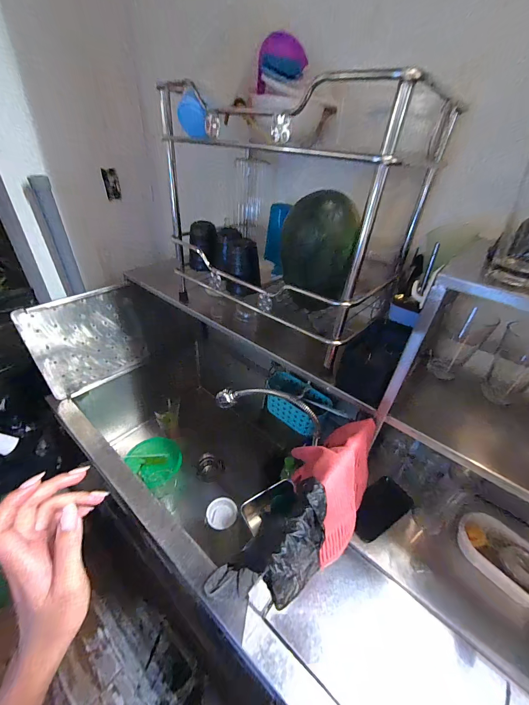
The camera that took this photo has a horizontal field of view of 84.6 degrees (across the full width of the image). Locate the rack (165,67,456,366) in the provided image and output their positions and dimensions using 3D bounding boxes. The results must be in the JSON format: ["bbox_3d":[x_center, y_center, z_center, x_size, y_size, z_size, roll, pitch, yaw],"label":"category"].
[{"bbox_3d":[0.051,-0.291,0.615,0.476,0.392,0.290,32,45,31],"label":"rack"}]

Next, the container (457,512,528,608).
[{"bbox_3d":[0.494,0.417,0.593,0.107,0.059,0.178,-19,43,-28],"label":"container"}]

